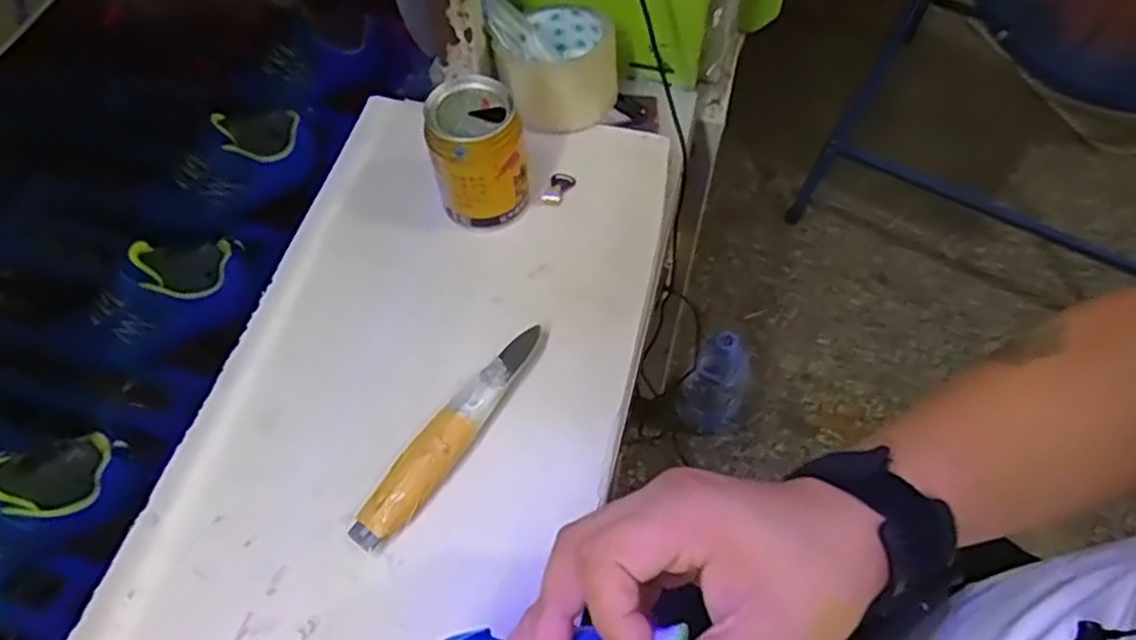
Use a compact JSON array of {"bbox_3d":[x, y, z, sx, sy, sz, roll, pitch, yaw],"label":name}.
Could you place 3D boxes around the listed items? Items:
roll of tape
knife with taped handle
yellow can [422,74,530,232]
[{"bbox_3d":[-0.006,-0.199,0.570,0.090,0.055,0.097,17,61,9],"label":"roll of tape"},{"bbox_3d":[-0.069,0.066,0.435,0.030,0.026,0.161,28,64,15],"label":"knife with taped handle"},{"bbox_3d":[-0.061,-0.112,0.498,0.062,0.091,0.059,0,60,0],"label":"yellow can"}]

